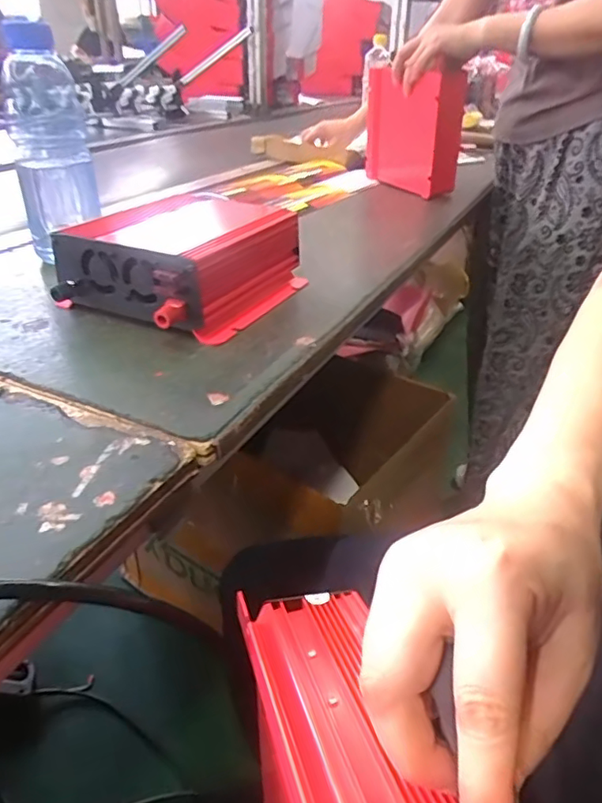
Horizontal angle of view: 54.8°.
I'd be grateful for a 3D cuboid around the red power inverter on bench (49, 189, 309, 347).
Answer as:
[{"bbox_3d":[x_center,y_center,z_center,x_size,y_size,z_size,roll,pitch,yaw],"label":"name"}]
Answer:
[{"bbox_3d":[-0.093,-0.130,0.538,0.151,0.074,0.233,16,34,21],"label":"red power inverter on bench"}]

